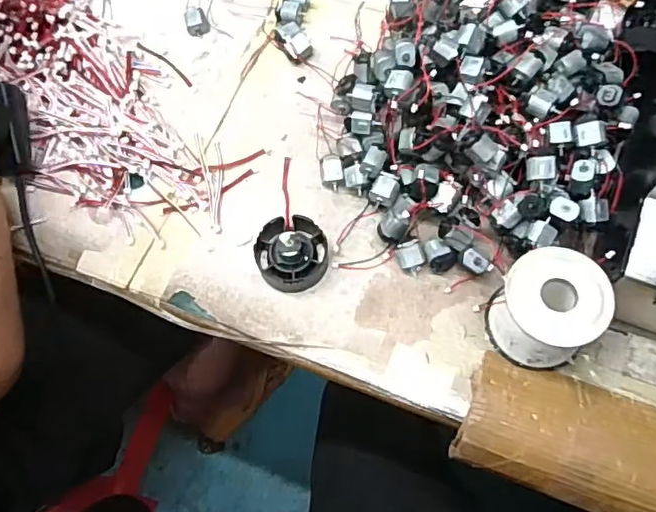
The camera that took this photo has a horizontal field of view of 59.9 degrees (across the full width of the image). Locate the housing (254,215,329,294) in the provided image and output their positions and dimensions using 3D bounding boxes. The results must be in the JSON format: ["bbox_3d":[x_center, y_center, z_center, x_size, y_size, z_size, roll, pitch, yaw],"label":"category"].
[{"bbox_3d":[-0.027,-0.003,0.424,0.053,0.032,0.054,-1,67,2],"label":"housing"}]

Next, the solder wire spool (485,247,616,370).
[{"bbox_3d":[0.143,0.036,0.375,0.065,0.064,0.061,-1,67,2],"label":"solder wire spool"}]

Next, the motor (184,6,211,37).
[{"bbox_3d":[-0.122,-0.218,0.529,0.021,0.016,0.021,-20,67,-6],"label":"motor"}]

